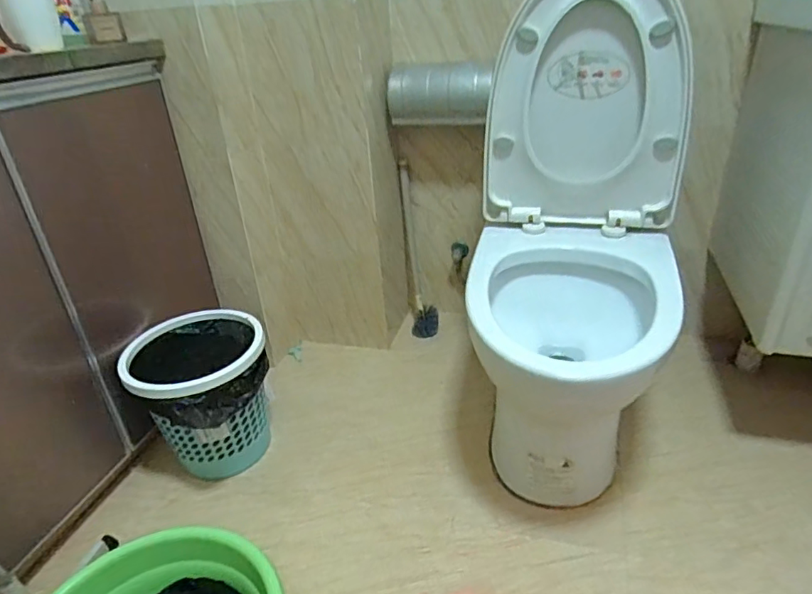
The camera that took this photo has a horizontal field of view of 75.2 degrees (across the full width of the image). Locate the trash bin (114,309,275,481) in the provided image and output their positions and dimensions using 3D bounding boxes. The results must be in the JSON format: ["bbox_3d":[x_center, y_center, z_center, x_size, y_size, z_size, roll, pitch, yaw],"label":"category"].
[{"bbox_3d":[-0.409,0.215,1.095,0.241,0.281,0.246,-3,29,2],"label":"trash bin"}]

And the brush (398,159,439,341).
[{"bbox_3d":[0.039,-0.116,1.436,0.077,0.450,0.154,-6,31,-3],"label":"brush"}]

